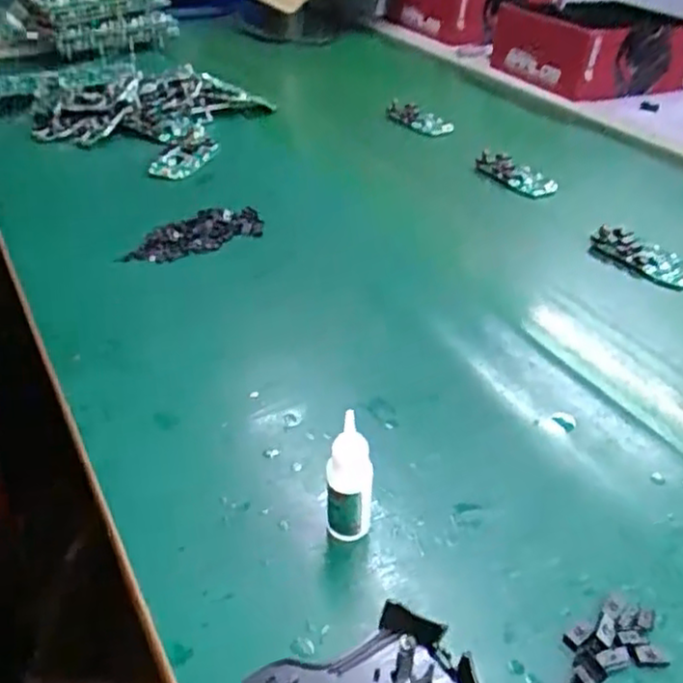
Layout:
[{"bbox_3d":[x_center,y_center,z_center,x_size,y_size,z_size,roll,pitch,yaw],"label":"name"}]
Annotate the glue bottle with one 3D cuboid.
[{"bbox_3d":[0.004,0.068,0.337,0.020,0.069,0.017,15,38,18],"label":"glue bottle"}]

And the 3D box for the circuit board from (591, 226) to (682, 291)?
[{"bbox_3d":[0.254,-0.071,0.592,0.089,0.013,0.042,25,42,29],"label":"circuit board"}]

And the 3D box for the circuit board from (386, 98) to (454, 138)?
[{"bbox_3d":[0.094,-0.271,0.856,0.035,0.019,0.102,-22,43,-29],"label":"circuit board"}]

